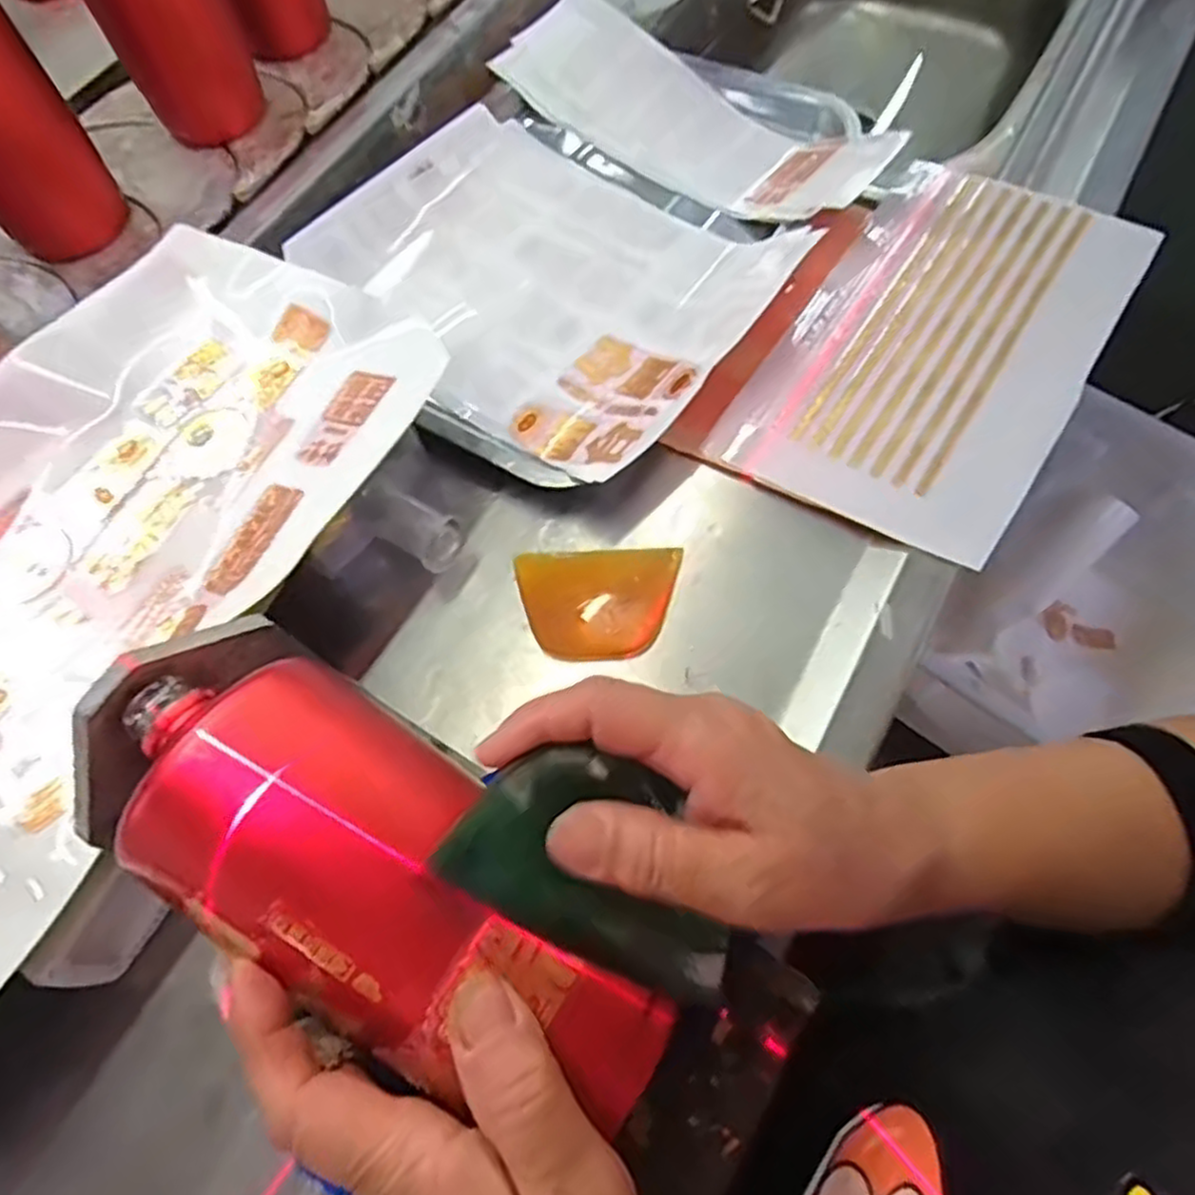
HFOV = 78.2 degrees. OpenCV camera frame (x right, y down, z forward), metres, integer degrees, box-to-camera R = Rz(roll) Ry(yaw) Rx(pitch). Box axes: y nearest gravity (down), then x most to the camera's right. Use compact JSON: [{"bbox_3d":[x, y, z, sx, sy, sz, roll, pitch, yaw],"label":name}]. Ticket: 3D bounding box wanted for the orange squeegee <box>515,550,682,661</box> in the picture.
[{"bbox_3d":[0.000,0.003,0.376,0.083,0.006,0.060,-2,66,3],"label":"orange squeegee"}]

